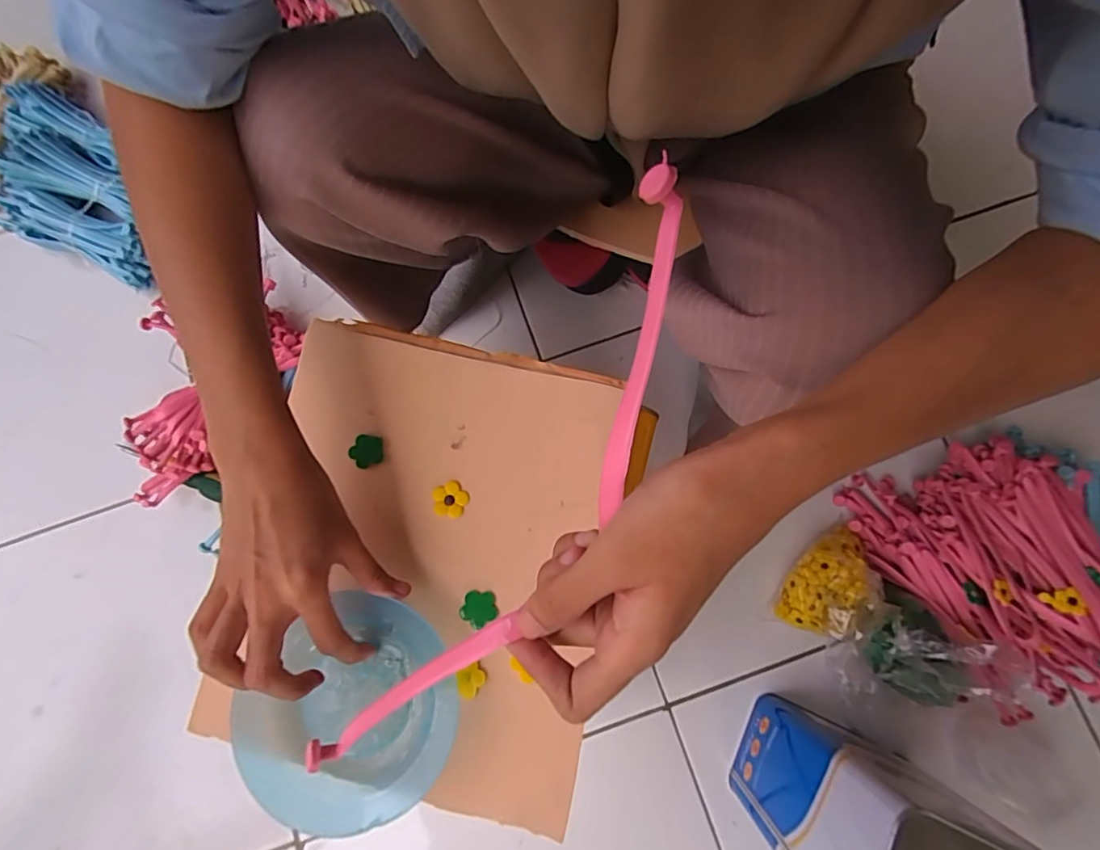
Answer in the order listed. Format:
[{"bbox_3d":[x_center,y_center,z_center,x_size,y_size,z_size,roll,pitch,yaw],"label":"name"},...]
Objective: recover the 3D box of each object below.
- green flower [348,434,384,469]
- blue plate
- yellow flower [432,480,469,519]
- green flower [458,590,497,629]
[{"bbox_3d":[-0.125,0.017,0.363,0.023,0.004,0.021,0,78,1],"label":"green flower"},{"bbox_3d":[-0.121,0.173,0.323,0.120,0.030,0.119,0,78,1],"label":"blue plate"},{"bbox_3d":[-0.067,0.051,0.357,0.023,0.004,0.024,0,78,1],"label":"yellow flower"},{"bbox_3d":[-0.046,0.118,0.343,0.024,0.004,0.022,0,78,1],"label":"green flower"}]

